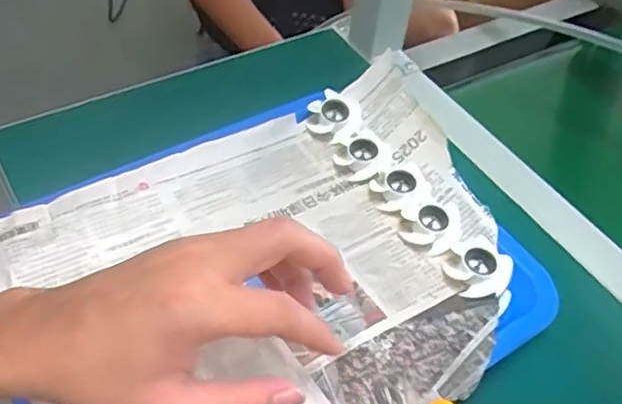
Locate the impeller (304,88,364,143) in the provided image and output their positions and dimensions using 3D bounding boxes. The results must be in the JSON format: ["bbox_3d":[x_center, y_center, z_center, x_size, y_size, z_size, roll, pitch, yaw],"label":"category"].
[{"bbox_3d":[0.020,-0.073,0.522,0.044,0.019,0.045,3,48,-4],"label":"impeller"}]

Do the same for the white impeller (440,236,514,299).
[{"bbox_3d":[0.116,0.044,0.440,0.042,0.014,0.043,3,48,-4],"label":"white impeller"}]

